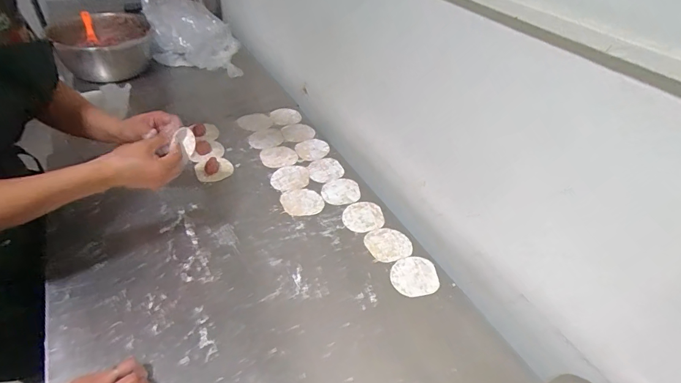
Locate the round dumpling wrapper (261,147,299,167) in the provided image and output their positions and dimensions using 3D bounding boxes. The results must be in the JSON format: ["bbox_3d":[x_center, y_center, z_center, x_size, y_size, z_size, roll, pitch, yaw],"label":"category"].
[{"bbox_3d":[-0.148,-0.086,0.918,0.081,0.009,0.085,2,44,-2],"label":"round dumpling wrapper"}]

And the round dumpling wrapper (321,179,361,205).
[{"bbox_3d":[0.000,-0.001,0.839,0.084,0.004,0.076,-12,46,-16],"label":"round dumpling wrapper"}]

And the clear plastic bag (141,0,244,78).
[{"bbox_3d":[-0.459,-0.502,1.212,0.257,0.256,0.172,-20,49,-23],"label":"clear plastic bag"}]

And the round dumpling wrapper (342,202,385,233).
[{"bbox_3d":[0.045,0.050,0.785,0.081,0.004,0.080,2,44,-2],"label":"round dumpling wrapper"}]

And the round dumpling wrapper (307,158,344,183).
[{"bbox_3d":[-0.034,-0.049,0.895,0.081,0.006,0.084,2,44,-2],"label":"round dumpling wrapper"}]

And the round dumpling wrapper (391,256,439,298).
[{"bbox_3d":[0.130,0.148,0.679,0.081,0.004,0.077,2,44,-2],"label":"round dumpling wrapper"}]

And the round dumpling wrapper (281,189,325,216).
[{"bbox_3d":[-0.081,0.022,0.810,0.084,0.005,0.080,4,43,-4],"label":"round dumpling wrapper"}]

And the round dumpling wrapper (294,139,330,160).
[{"bbox_3d":[-0.069,-0.105,0.950,0.081,0.007,0.077,2,44,-2],"label":"round dumpling wrapper"}]

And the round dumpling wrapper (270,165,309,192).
[{"bbox_3d":[-0.113,-0.030,0.865,0.086,0.004,0.085,2,44,-2],"label":"round dumpling wrapper"}]

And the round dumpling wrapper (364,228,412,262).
[{"bbox_3d":[0.091,0.101,0.733,0.084,0.004,0.077,1,45,-1],"label":"round dumpling wrapper"}]

